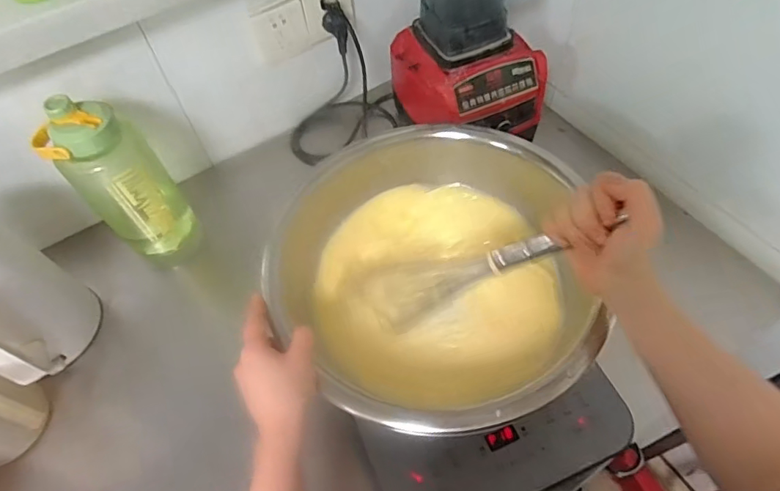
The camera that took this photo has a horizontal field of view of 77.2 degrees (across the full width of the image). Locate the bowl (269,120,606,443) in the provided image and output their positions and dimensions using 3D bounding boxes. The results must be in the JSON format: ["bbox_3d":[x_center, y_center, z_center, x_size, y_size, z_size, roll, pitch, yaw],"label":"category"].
[{"bbox_3d":[0.045,0.037,0.598,0.342,0.130,0.367,-3,57,2],"label":"bowl"}]

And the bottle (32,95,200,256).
[{"bbox_3d":[-0.378,-0.084,0.706,0.114,0.270,0.092,-35,61,-18],"label":"bottle"}]

